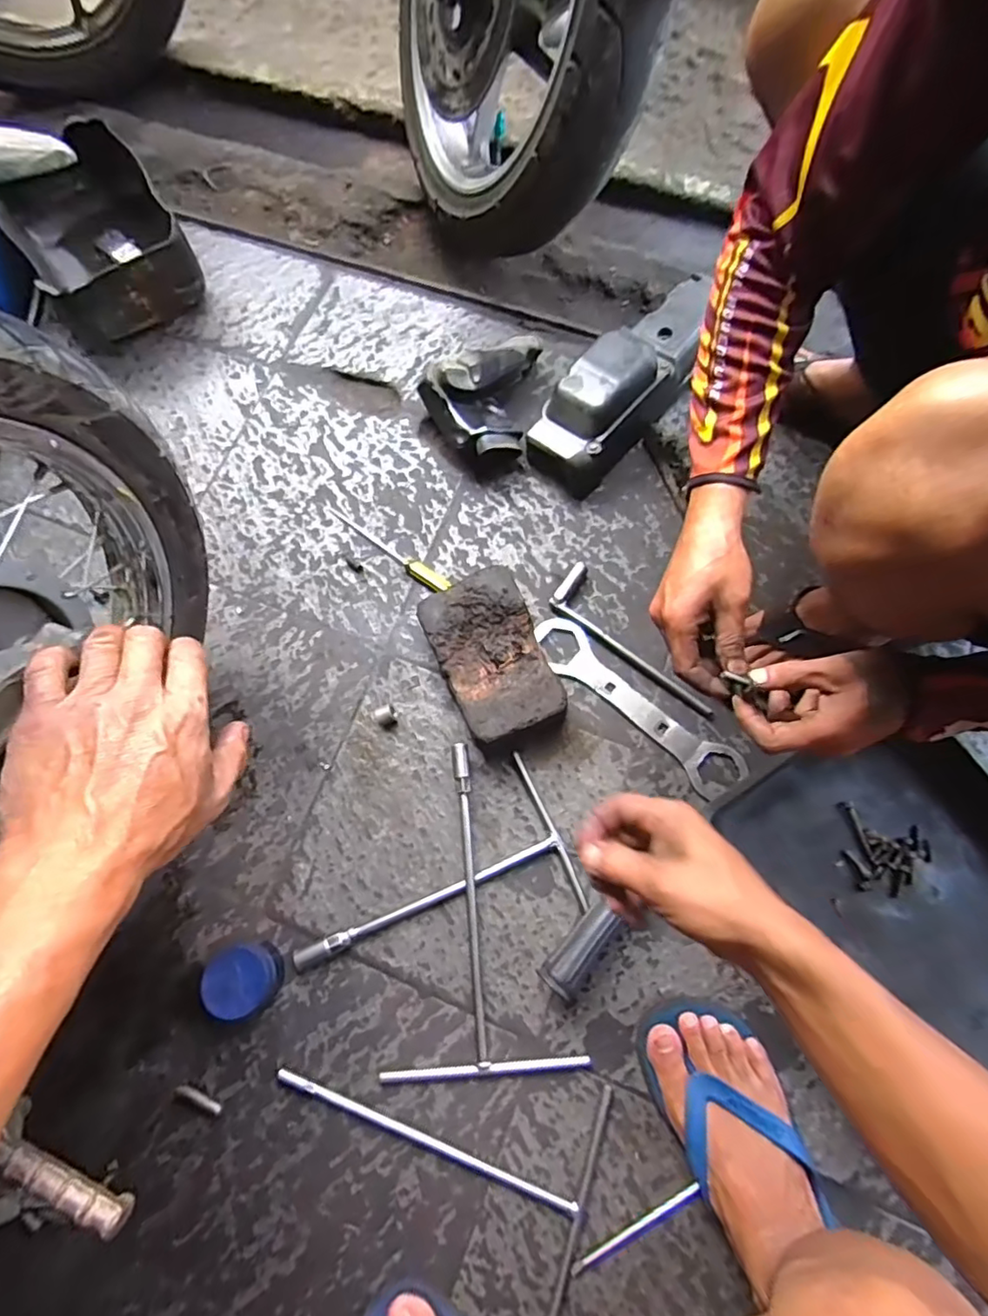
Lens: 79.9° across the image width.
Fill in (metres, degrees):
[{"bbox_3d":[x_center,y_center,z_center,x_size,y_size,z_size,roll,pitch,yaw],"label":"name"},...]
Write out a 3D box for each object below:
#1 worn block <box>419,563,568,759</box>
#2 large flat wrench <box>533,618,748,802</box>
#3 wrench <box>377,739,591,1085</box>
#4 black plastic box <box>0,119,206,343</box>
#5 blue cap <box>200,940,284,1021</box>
[{"bbox_3d":[-0.002,0.005,0.636,0.114,0.059,0.185,-21,75,-3],"label":"worn block"},{"bbox_3d":[0.151,0.049,0.639,0.264,0.013,0.055,41,81,12],"label":"large flat wrench"},{"bbox_3d":[-0.021,0.243,0.584,0.185,0.030,0.306,-5,75,2],"label":"wrench"},{"bbox_3d":[-0.527,-0.562,0.794,0.179,0.100,0.277,-32,76,-5],"label":"black plastic box"},{"bbox_3d":[-0.238,0.307,0.566,0.057,0.053,0.059,-1,75,3],"label":"blue cap"}]

